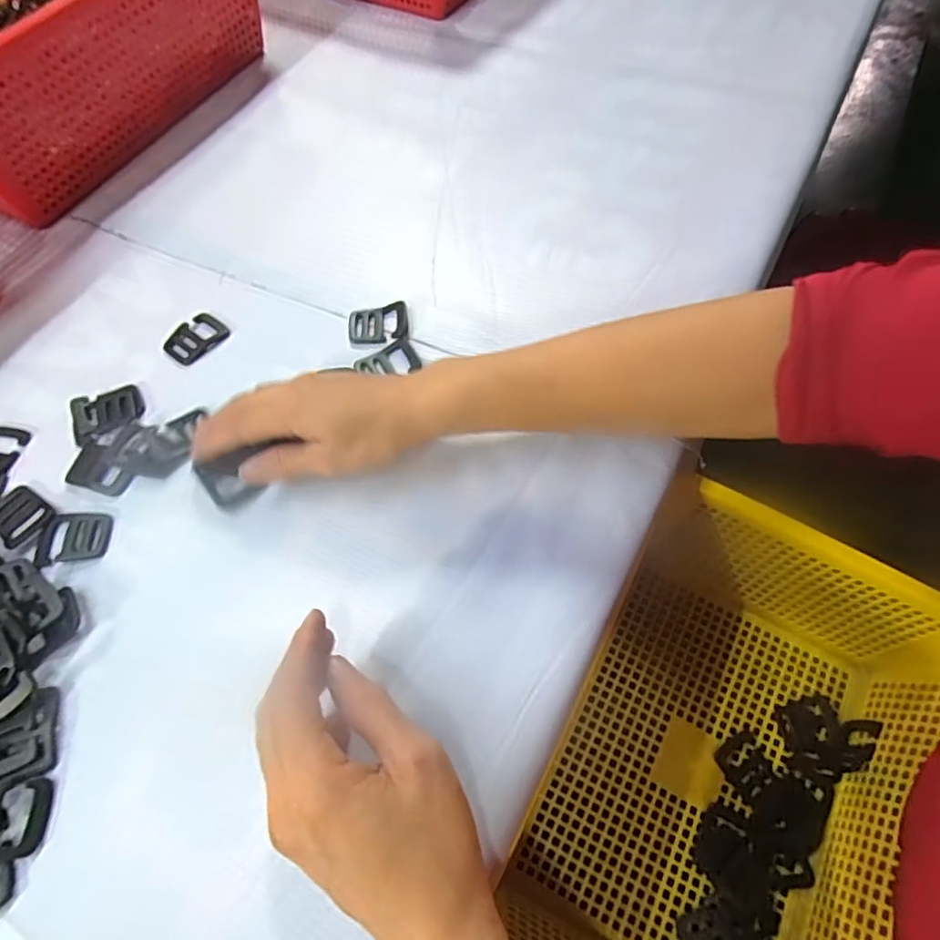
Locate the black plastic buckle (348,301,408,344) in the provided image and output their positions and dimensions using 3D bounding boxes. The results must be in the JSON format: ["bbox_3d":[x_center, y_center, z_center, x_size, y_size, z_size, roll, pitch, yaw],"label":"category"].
[{"bbox_3d":[-0.066,-0.106,0.416,0.042,0.005,0.035,-3,62,1],"label":"black plastic buckle"}]

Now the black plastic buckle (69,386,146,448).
[{"bbox_3d":[-0.246,-0.040,0.390,0.044,0.007,0.037,-25,63,-10],"label":"black plastic buckle"}]

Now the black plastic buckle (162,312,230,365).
[{"bbox_3d":[-0.201,-0.097,0.421,0.036,0.004,0.044,41,70,21],"label":"black plastic buckle"}]

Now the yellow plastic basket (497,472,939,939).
[{"bbox_3d":[0.168,0.195,0.358,0.196,0.120,0.301,23,65,16],"label":"yellow plastic basket"}]

